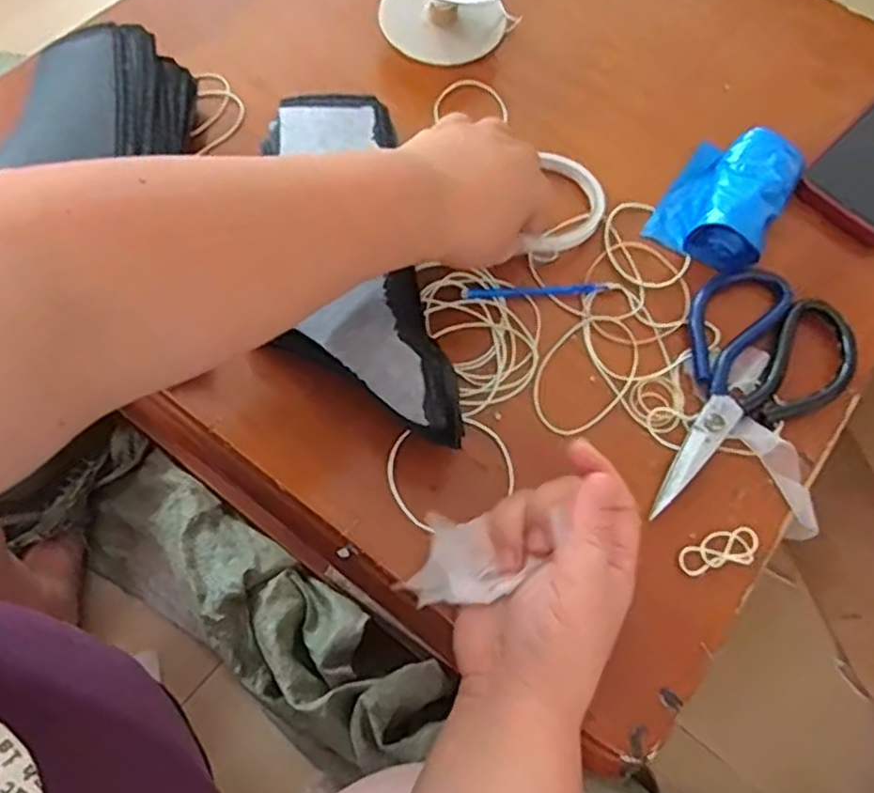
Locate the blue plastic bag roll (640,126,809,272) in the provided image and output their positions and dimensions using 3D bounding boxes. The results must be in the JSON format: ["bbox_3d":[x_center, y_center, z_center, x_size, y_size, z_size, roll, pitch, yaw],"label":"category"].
[{"bbox_3d":[0.206,-0.143,0.491,0.073,0.039,0.107,32,67,12],"label":"blue plastic bag roll"}]

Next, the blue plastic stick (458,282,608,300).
[{"bbox_3d":[0.066,-0.071,0.468,0.098,0.005,0.009,-5,65,-6],"label":"blue plastic stick"}]

